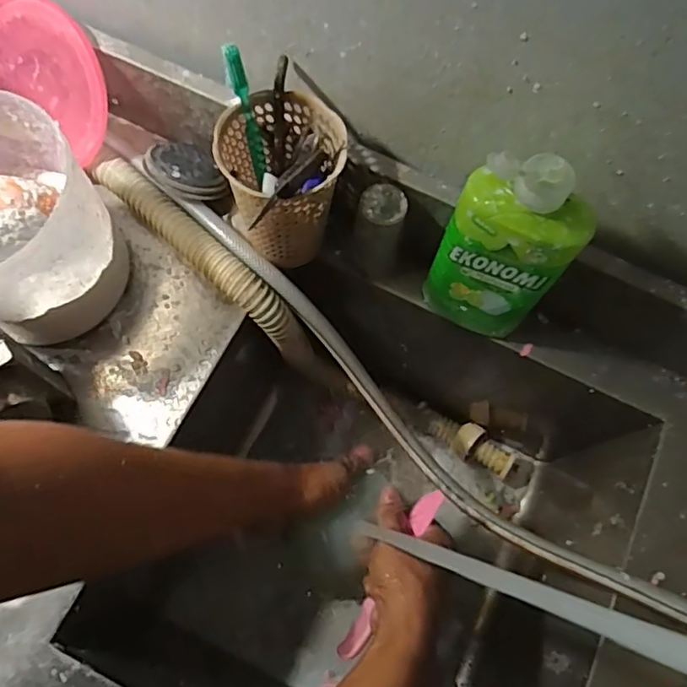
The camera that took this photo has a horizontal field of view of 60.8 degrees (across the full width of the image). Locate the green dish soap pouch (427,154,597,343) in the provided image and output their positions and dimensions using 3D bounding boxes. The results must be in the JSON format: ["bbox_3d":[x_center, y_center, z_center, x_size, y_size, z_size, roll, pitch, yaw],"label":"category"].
[{"bbox_3d":[0.125,-0.072,0.473,0.095,0.204,0.048,23,70,6],"label":"green dish soap pouch"}]

